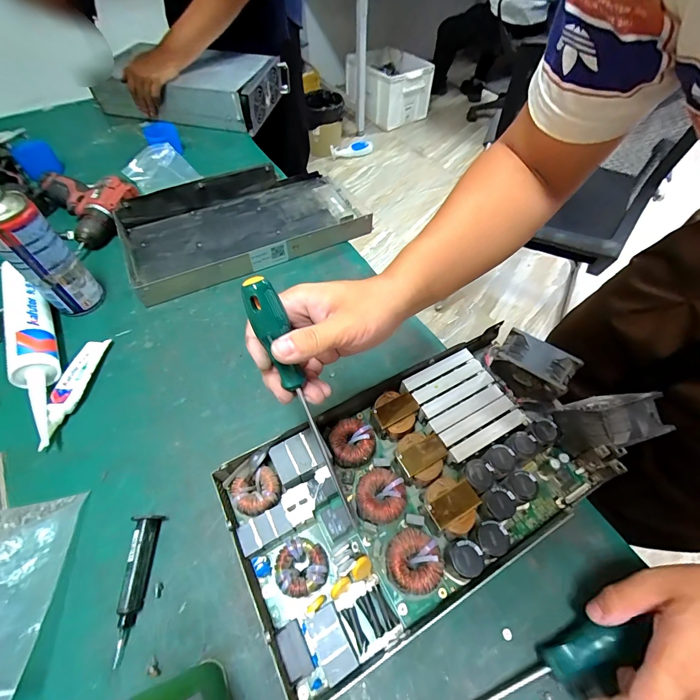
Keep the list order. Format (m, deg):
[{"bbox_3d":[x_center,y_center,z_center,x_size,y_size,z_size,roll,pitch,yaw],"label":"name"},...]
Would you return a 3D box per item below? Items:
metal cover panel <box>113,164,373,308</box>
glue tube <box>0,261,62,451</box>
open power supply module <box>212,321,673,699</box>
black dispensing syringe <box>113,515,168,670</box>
[{"bbox_3d":[-0.183,-0.224,0.615,0.395,0.054,0.213,-23,59,-16],"label":"metal cover panel"},{"bbox_3d":[-0.407,0.000,0.451,0.055,0.051,0.268,-21,58,-15],"label":"glue tube"},{"bbox_3d":[0.091,0.115,0.362,0.419,0.084,0.211,-23,59,-16],"label":"open power supply module"},{"bbox_3d":[-0.201,0.213,0.326,0.026,0.020,0.111,0,55,-1],"label":"black dispensing syringe"}]

